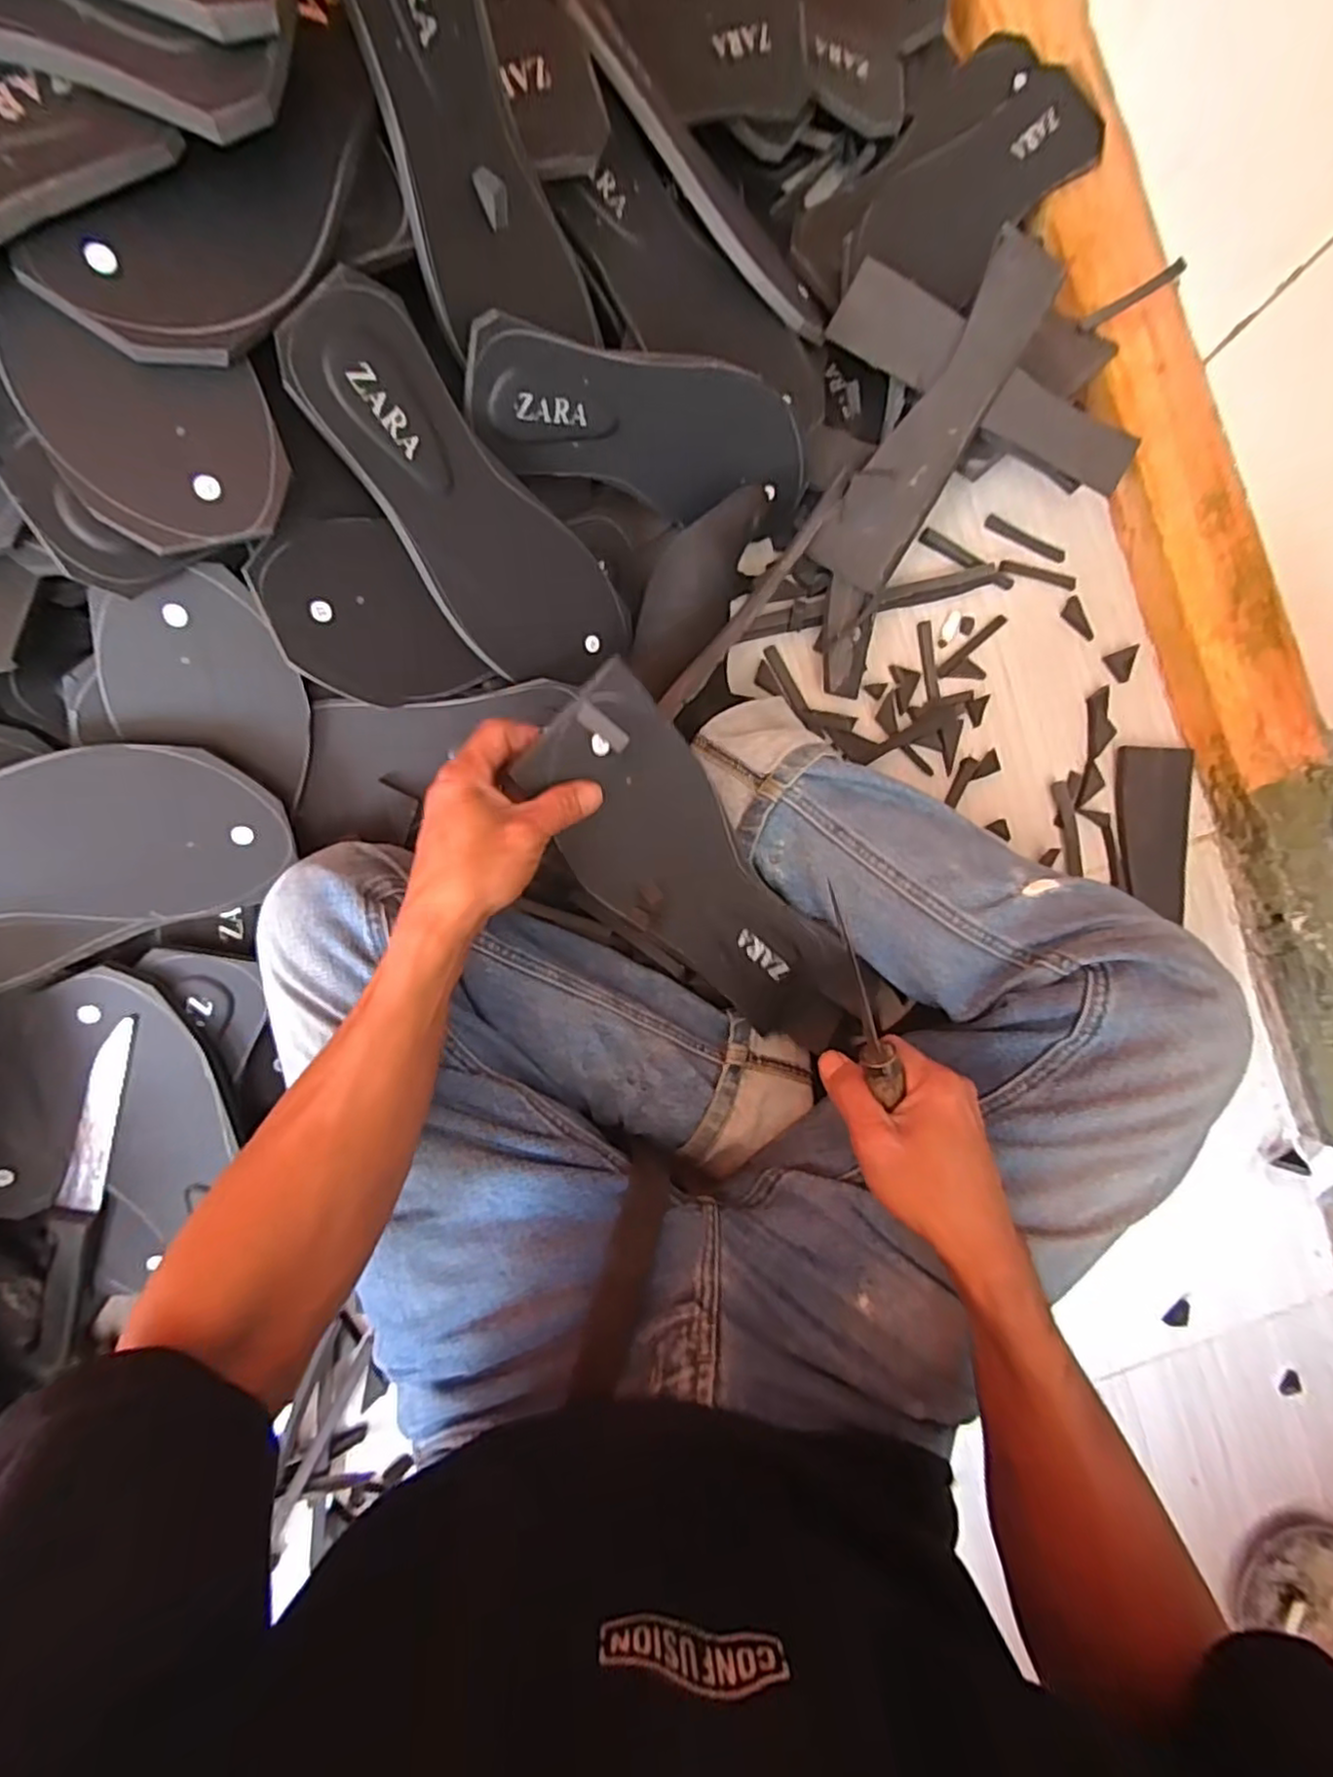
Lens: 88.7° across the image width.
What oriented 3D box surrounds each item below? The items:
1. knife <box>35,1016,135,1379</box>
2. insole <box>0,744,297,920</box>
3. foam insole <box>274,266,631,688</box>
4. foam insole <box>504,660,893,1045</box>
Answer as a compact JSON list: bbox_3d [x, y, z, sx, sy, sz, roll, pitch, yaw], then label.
[{"bbox_3d":[-0.371,0.196,0.434,0.028,0.013,0.247,17,98,-3],"label":"knife"},{"bbox_3d":[-0.346,-0.020,0.368,0.244,0.013,0.099,-10,115,-23],"label":"insole"},{"bbox_3d":[-0.118,-0.221,0.417,0.096,0.008,0.241,-49,131,-5],"label":"foam insole"},{"bbox_3d":[0.032,0.009,0.440,0.100,0.014,0.300,-43,114,-1],"label":"foam insole"}]

